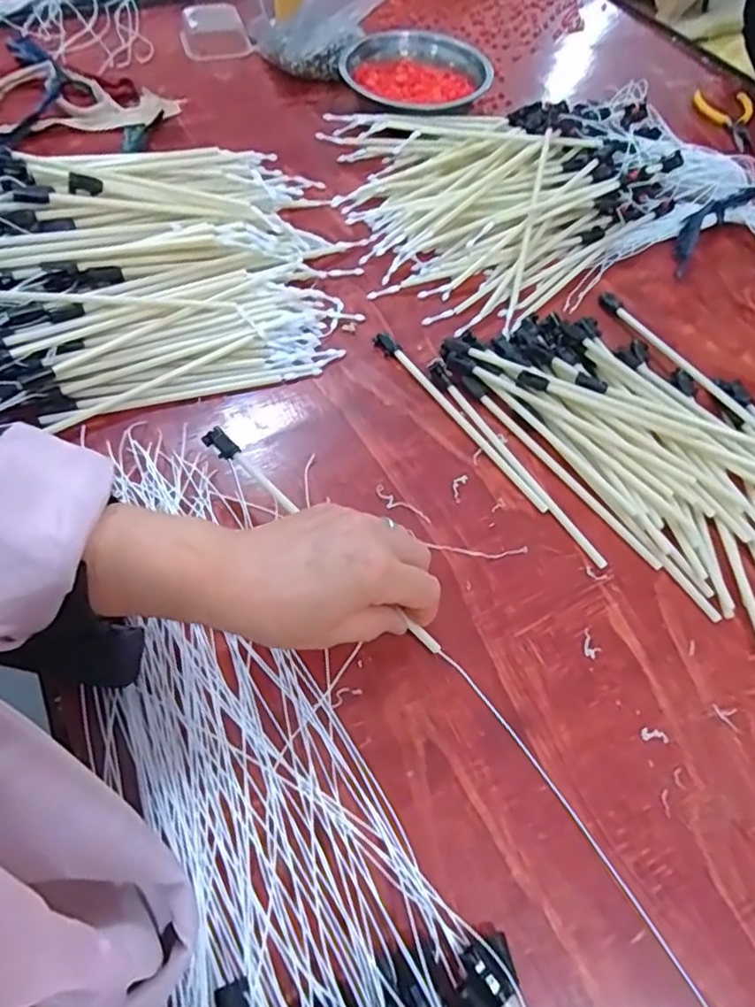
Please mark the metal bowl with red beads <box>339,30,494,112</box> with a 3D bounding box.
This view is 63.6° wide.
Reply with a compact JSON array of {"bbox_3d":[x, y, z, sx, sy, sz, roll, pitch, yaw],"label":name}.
[{"bbox_3d":[0.038,-0.456,0.666,0.165,0.048,0.142,10,58,3],"label":"metal bowl with red beads"}]

